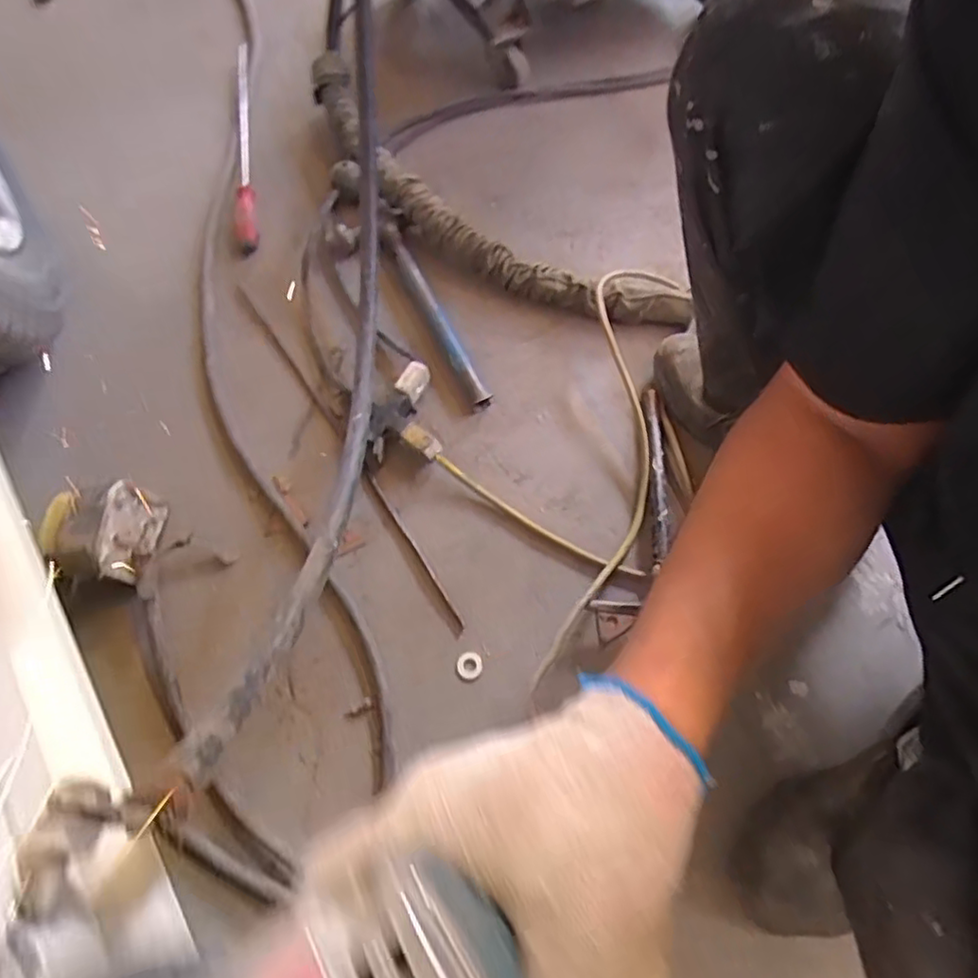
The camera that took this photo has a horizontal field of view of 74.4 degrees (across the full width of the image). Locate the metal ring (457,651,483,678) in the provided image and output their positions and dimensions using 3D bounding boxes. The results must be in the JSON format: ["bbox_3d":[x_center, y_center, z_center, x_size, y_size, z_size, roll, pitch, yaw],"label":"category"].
[{"bbox_3d":[-0.018,0.160,0.587,0.023,0.004,0.023,0,65,0],"label":"metal ring"}]

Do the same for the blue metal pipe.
[{"bbox_3d":[-0.065,-0.208,0.748,0.024,0.018,0.290,-23,67,-10],"label":"blue metal pipe"}]

